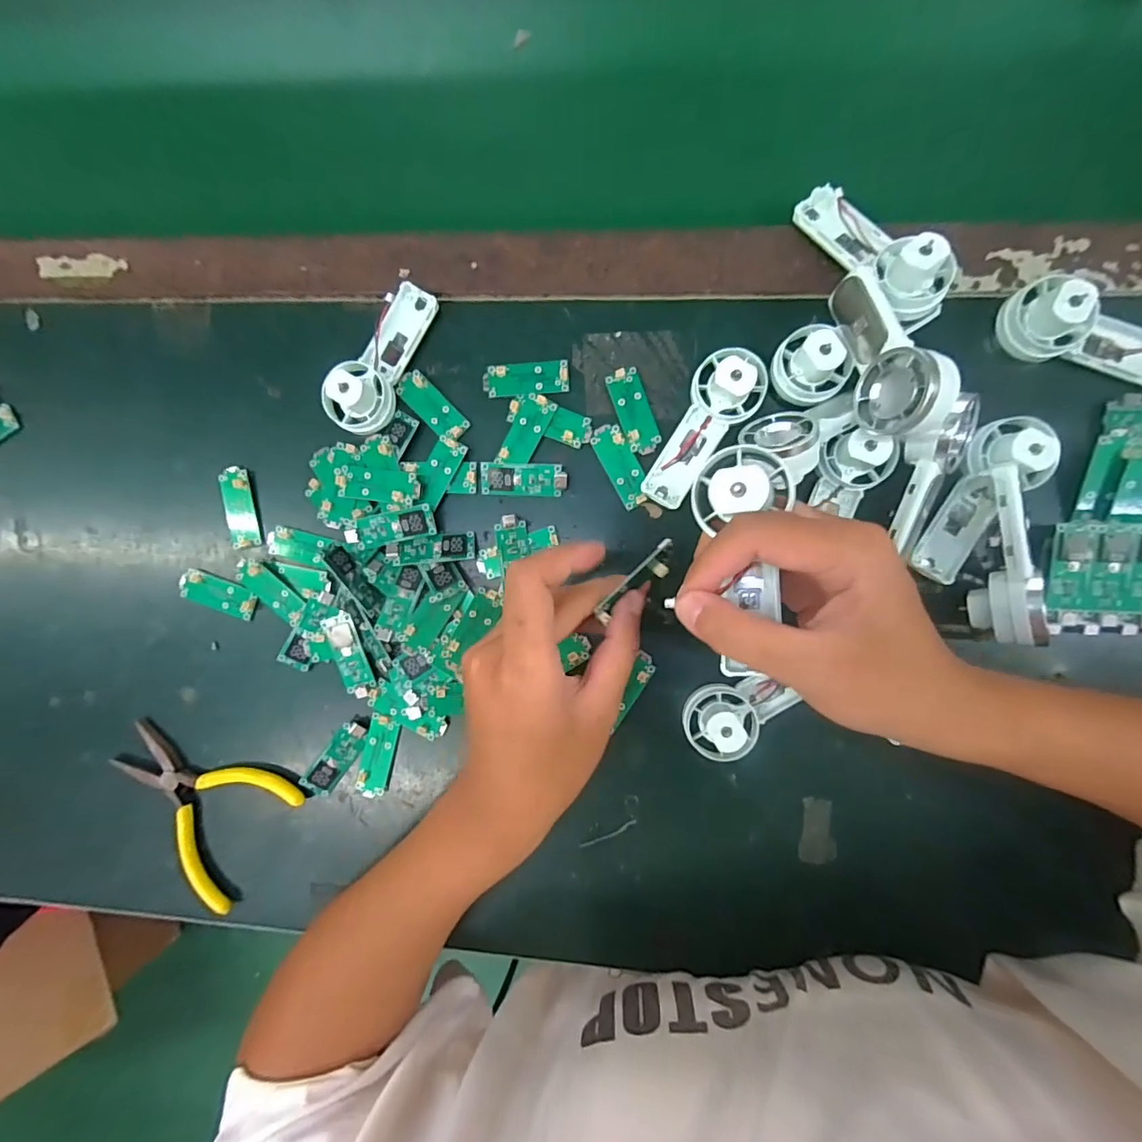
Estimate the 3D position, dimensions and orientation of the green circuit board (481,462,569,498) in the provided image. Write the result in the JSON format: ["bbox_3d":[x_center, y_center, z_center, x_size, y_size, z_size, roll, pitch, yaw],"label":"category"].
[{"bbox_3d":[-0.028,-0.055,0.305,0.052,0.005,0.019,2,90,5],"label":"green circuit board"}]

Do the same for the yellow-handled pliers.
[{"bbox_3d":[-0.239,0.146,0.323,0.114,0.015,0.085,36,93,4],"label":"yellow-handled pliers"}]

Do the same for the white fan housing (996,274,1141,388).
[{"bbox_3d":[0.276,-0.124,0.262,0.094,0.032,0.039,17,92,5],"label":"white fan housing"}]

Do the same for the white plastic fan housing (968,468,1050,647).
[{"bbox_3d":[0.222,-0.007,0.261,0.024,0.040,0.086,-2,90,5],"label":"white plastic fan housing"}]

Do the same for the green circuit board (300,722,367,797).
[{"bbox_3d":[-0.145,0.117,0.314,0.018,0.007,0.051,37,93,4],"label":"green circuit board"}]

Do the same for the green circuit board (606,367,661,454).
[{"bbox_3d":[0.037,-0.094,0.299,0.019,0.006,0.051,-19,88,5],"label":"green circuit board"}]

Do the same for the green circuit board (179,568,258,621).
[{"bbox_3d":[-0.226,0.016,0.324,0.050,0.005,0.020,21,92,5],"label":"green circuit board"}]

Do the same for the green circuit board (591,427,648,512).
[{"bbox_3d":[0.030,-0.062,0.300,0.019,0.004,0.050,-28,88,5],"label":"green circuit board"}]

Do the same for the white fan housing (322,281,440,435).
[{"bbox_3d":[-0.111,-0.126,0.299,0.033,0.030,0.093,30,93,4],"label":"white fan housing"}]

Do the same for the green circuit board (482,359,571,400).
[{"bbox_3d":[-0.027,-0.116,0.305,0.051,0.004,0.020,-1,90,5],"label":"green circuit board"}]

